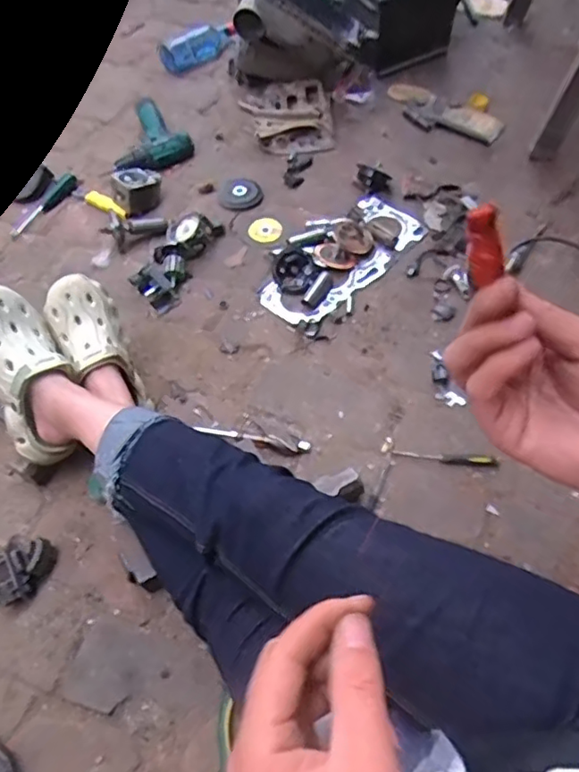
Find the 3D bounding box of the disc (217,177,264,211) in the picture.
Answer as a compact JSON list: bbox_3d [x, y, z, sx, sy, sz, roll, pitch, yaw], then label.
[{"bbox_3d":[-0.097,-0.370,1.135,0.087,0.011,0.074,23,78,19],"label":"disc"}]

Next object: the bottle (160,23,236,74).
[{"bbox_3d":[-0.204,-0.767,1.317,0.179,0.061,0.054,-28,57,-6],"label":"bottle"}]

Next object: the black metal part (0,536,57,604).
[{"bbox_3d":[-0.382,0.252,0.801,0.102,0.051,0.083,-5,58,1],"label":"black metal part"}]

